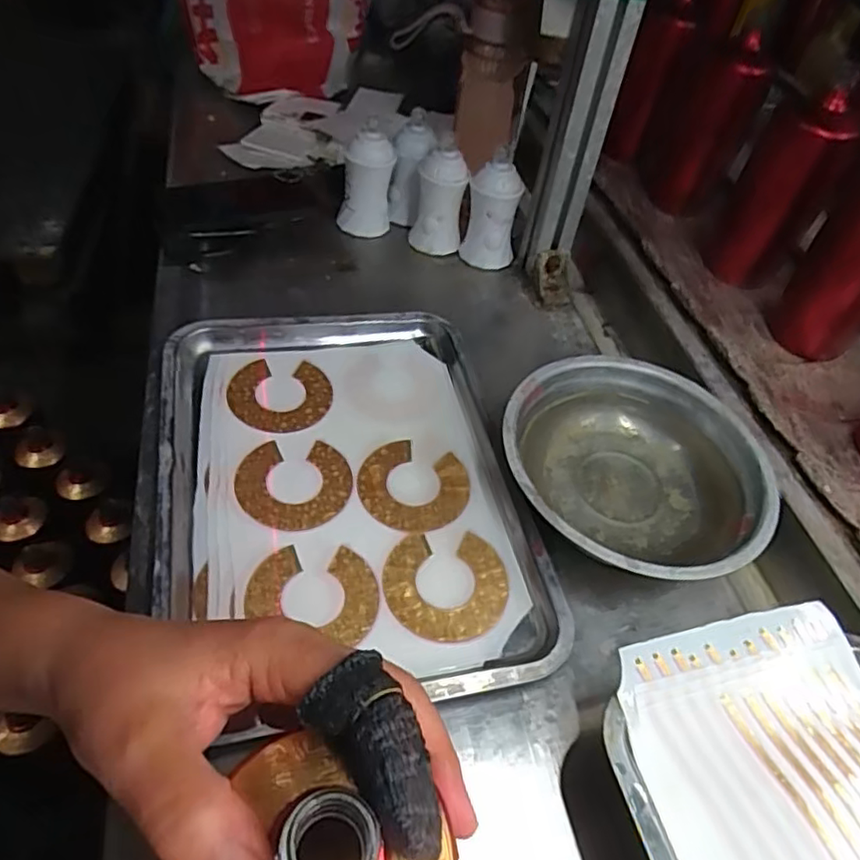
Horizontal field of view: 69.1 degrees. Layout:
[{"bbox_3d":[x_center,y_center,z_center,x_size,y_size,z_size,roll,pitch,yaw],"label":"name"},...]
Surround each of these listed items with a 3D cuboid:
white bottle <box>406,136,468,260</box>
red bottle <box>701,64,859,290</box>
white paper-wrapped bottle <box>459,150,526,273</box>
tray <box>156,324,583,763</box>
[{"bbox_3d":[0.010,-0.245,0.673,0.055,0.111,0.046,11,49,2],"label":"white bottle"},{"bbox_3d":[0.350,-0.245,0.619,0.082,0.183,0.062,22,56,20],"label":"red bottle"},{"bbox_3d":[0.065,-0.227,0.660,0.054,0.113,0.048,5,49,-4],"label":"white paper-wrapped bottle"},{"bbox_3d":[-0.063,0.033,0.465,0.253,0.032,0.334,-13,52,-6],"label":"tray"}]

